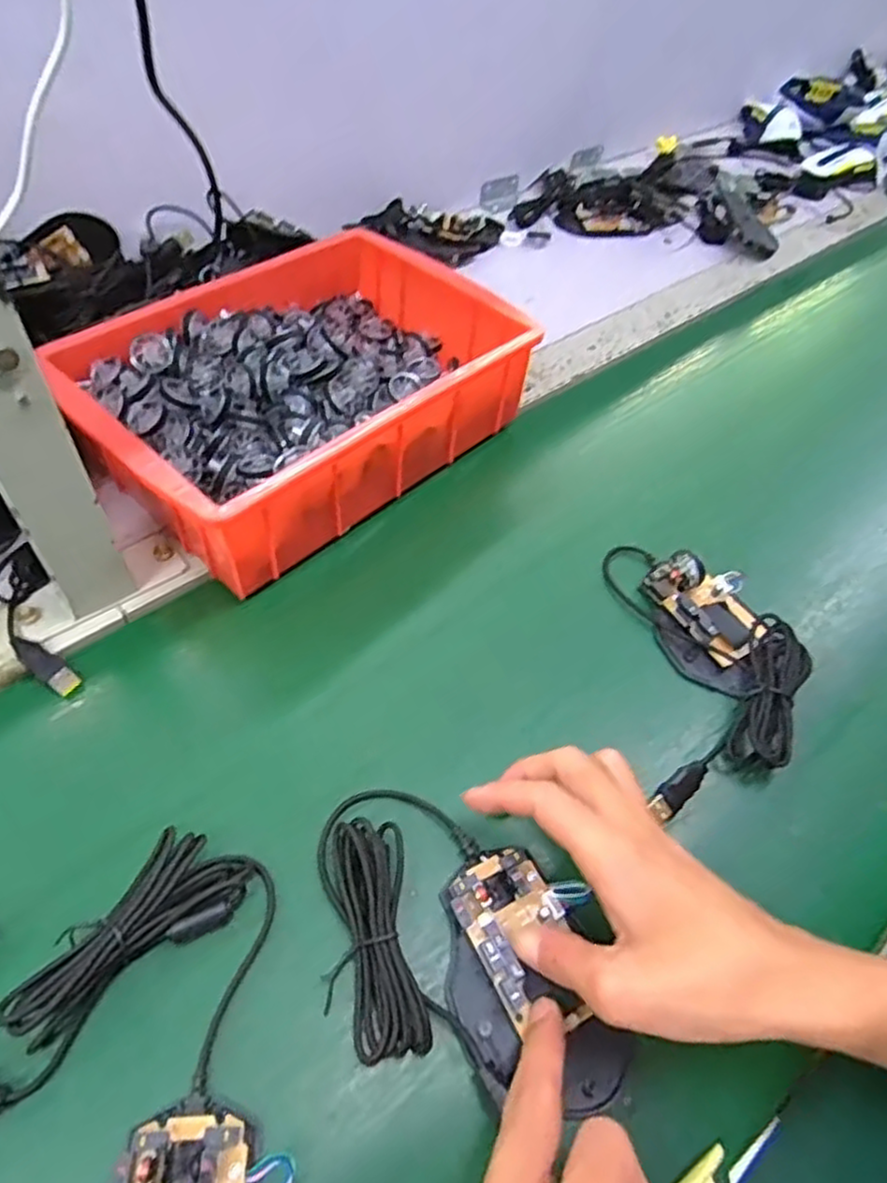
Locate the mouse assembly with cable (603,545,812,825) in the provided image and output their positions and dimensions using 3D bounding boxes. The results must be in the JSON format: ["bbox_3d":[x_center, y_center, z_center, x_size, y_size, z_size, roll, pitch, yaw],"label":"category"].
[{"bbox_3d":[0.166,0.041,0.424,0.105,0.027,0.182,1,53,-4],"label":"mouse assembly with cable"}]

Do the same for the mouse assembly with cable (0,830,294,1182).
[{"bbox_3d":[-0.109,0.204,0.272,0.169,0.019,0.154,39,59,22],"label":"mouse assembly with cable"}]

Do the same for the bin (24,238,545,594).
[{"bbox_3d":[-0.104,-0.148,0.501,0.206,0.078,0.291,38,59,22],"label":"bin"}]

